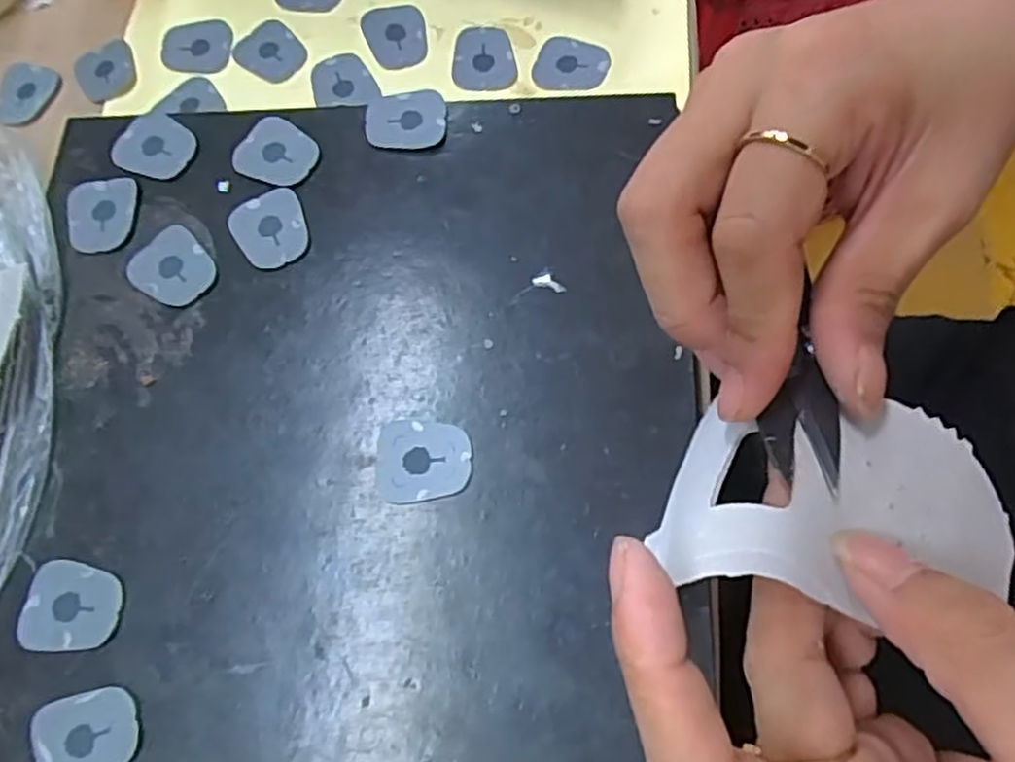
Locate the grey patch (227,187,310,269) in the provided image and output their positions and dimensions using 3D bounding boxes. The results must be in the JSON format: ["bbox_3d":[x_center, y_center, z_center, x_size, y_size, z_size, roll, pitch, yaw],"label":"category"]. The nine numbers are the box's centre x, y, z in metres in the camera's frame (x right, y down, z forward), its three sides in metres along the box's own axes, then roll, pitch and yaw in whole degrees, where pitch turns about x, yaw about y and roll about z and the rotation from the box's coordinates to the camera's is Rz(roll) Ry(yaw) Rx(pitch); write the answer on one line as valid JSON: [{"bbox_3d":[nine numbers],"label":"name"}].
[{"bbox_3d":[-0.110,-0.070,0.334,0.033,0.006,0.038,-27,71,-5],"label":"grey patch"}]

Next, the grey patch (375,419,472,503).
[{"bbox_3d":[-0.035,0.032,0.294,0.038,0.004,0.033,-4,73,4],"label":"grey patch"}]

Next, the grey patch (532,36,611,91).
[{"bbox_3d":[0.033,-0.167,0.381,0.037,0.004,0.033,22,80,15],"label":"grey patch"}]

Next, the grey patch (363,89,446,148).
[{"bbox_3d":[-0.049,-0.126,0.346,0.038,0.004,0.030,-6,75,1],"label":"grey patch"}]

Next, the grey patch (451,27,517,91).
[{"bbox_3d":[-0.014,-0.172,0.382,0.033,0.008,0.037,-11,71,1],"label":"grey patch"}]

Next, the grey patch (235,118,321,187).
[{"bbox_3d":[-0.110,-0.110,0.345,0.037,0.004,0.033,25,75,12],"label":"grey patch"}]

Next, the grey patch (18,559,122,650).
[{"bbox_3d":[-0.172,0.088,0.283,0.037,0.004,0.033,-1,71,4],"label":"grey patch"}]

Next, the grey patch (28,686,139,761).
[{"bbox_3d":[-0.158,0.134,0.267,0.039,0.004,0.033,-18,71,-2],"label":"grey patch"}]

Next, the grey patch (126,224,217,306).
[{"bbox_3d":[-0.153,-0.052,0.329,0.037,0.006,0.033,37,78,15],"label":"grey patch"}]

